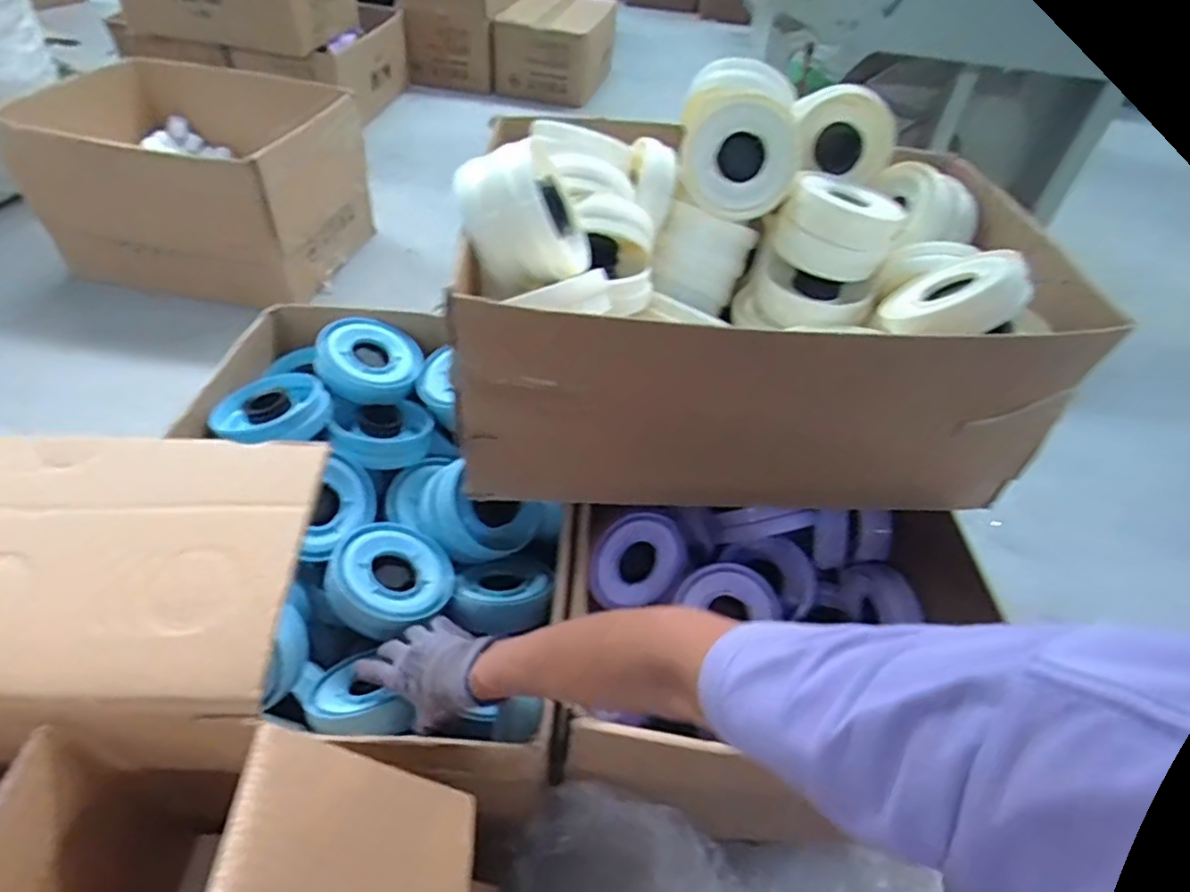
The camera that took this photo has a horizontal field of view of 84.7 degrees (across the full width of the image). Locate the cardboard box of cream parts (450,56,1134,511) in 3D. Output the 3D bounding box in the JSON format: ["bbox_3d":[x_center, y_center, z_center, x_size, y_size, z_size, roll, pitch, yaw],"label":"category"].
[{"bbox_3d":[0.180,-0.180,0.769,0.616,0.305,0.425,4,45,-3],"label":"cardboard box of cream parts"}]

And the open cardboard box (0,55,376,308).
[{"bbox_3d":[-0.943,-0.624,1.528,0.735,0.333,0.452,8,45,1],"label":"open cardboard box"}]

